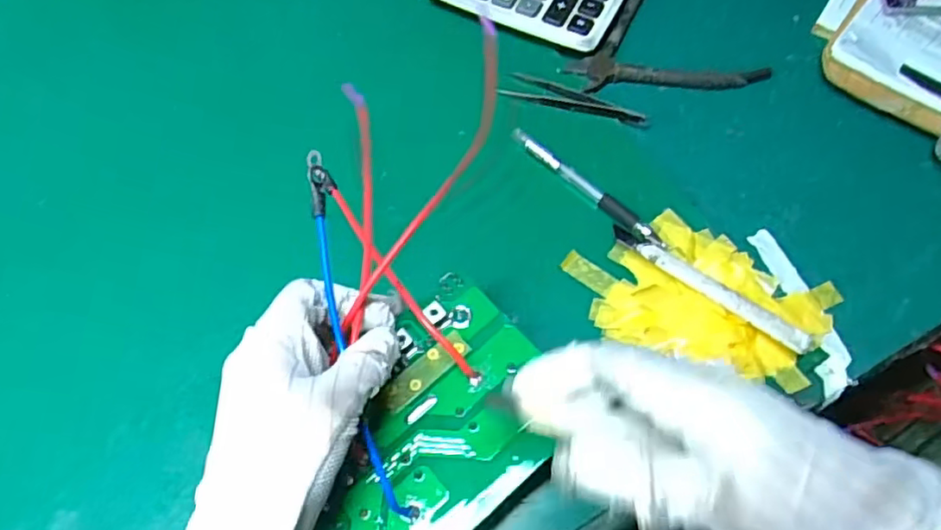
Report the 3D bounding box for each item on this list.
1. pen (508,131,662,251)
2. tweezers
[{"bbox_3d":[0.080,-0.055,0.433,0.012,0.006,0.130,-42,71,-16],"label":"pen"},{"bbox_3d":[0.076,-0.120,0.455,0.105,0.010,0.018,15,67,8],"label":"tweezers"}]

